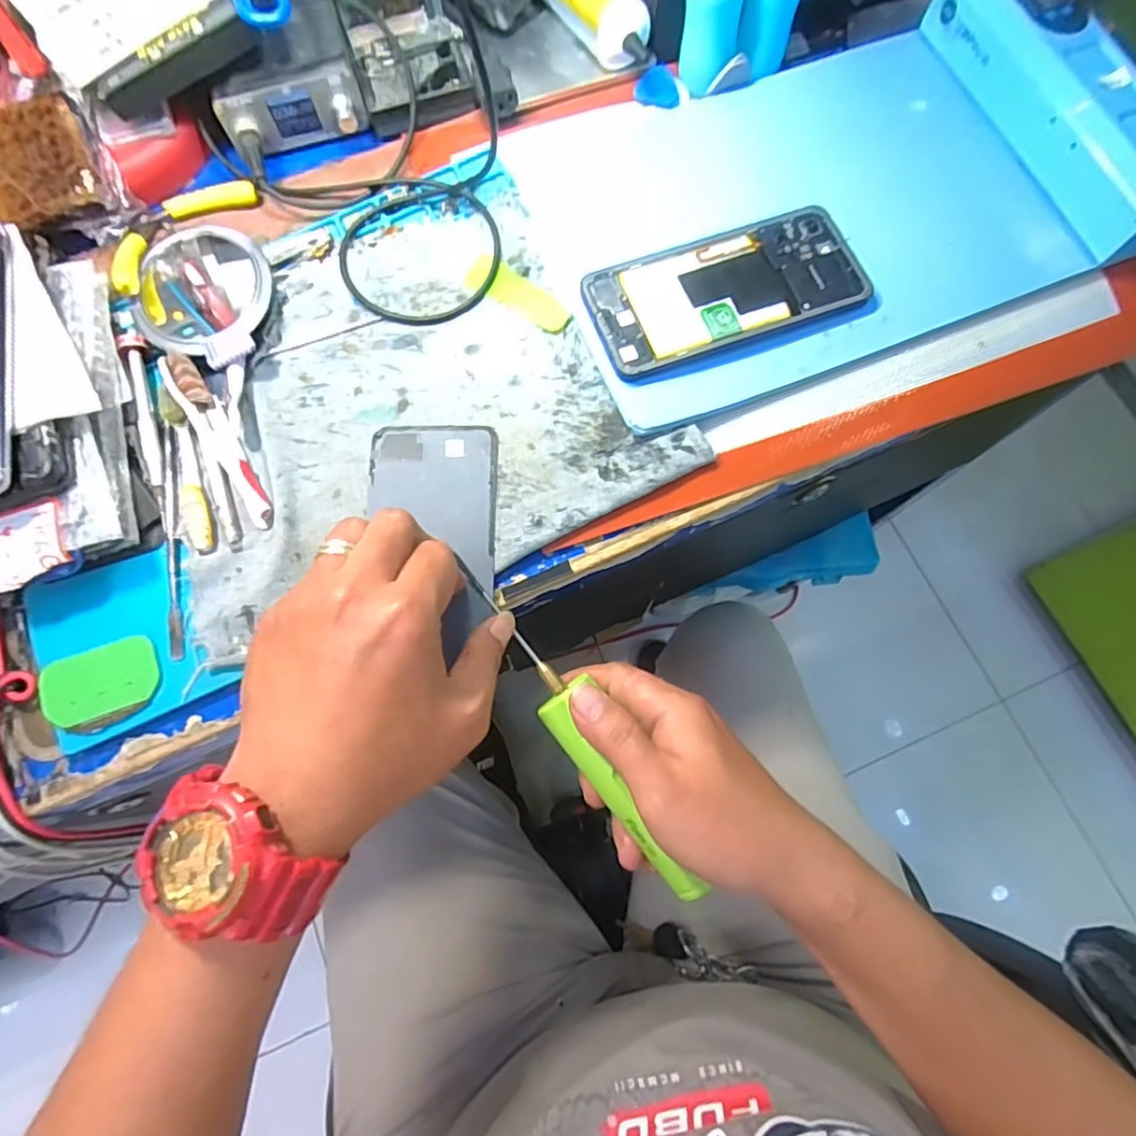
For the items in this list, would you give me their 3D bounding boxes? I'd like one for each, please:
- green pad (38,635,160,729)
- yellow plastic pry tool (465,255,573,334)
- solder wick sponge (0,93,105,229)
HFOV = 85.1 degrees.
[{"bbox_3d":[-0.240,0.058,0.317,0.056,0.007,0.037,-18,75,-5],"label":"green pad"},{"bbox_3d":[-0.029,-0.164,0.370,0.071,0.004,0.022,34,86,12],"label":"yellow plastic pry tool"},{"bbox_3d":[-0.317,-0.237,0.366,0.069,0.021,0.064,-20,80,-5],"label":"solder wick sponge"}]

